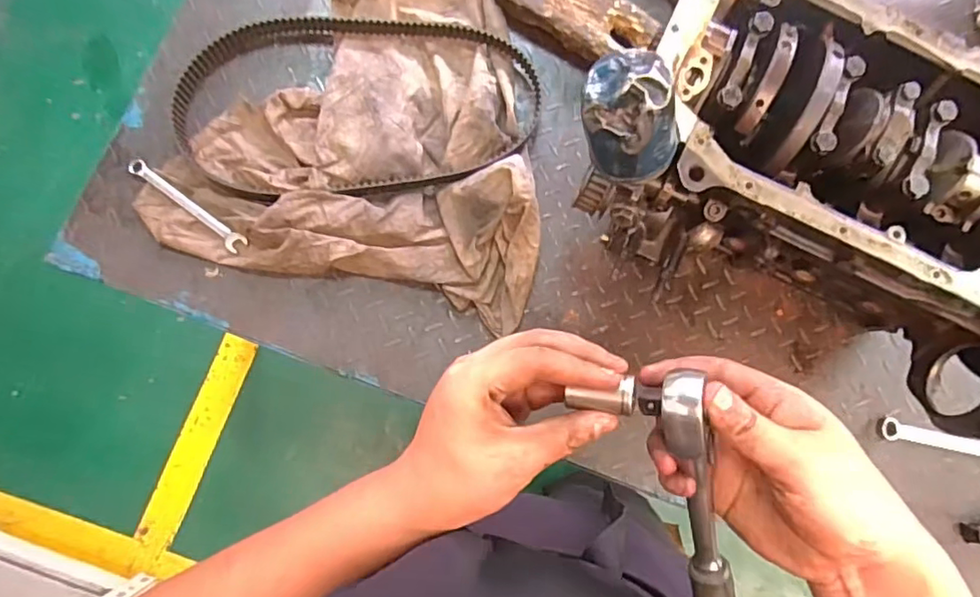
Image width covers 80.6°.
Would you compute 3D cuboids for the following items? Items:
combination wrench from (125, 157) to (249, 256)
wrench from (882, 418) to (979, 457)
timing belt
[{"bbox_3d":[-0.396,-0.123,0.750,0.182,0.005,0.024,37,82,1],"label":"combination wrench"},{"bbox_3d":[0.646,0.202,0.777,0.248,0.020,0.040,10,83,-2],"label":"wrench"},{"bbox_3d":[-0.175,-0.269,0.780,0.486,0.041,0.270,-6,83,-4],"label":"timing belt"}]

